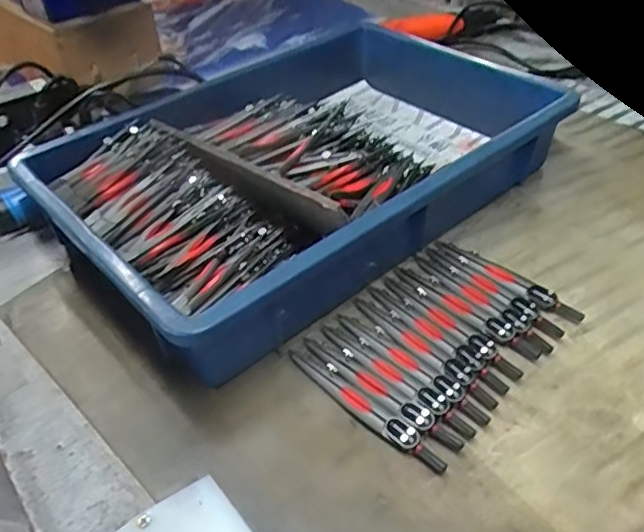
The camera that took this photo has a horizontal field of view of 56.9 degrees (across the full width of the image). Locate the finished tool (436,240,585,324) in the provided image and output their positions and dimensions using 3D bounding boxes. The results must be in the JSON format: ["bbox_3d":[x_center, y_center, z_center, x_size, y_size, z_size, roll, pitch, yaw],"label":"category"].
[{"bbox_3d":[0.141,0.008,0.465,0.016,0.010,0.131,-30,48,-27],"label":"finished tool"}]

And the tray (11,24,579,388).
[{"bbox_3d":[-0.018,-0.104,0.546,0.429,0.075,0.304,-31,48,-28],"label":"tray"}]

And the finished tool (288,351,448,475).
[{"bbox_3d":[0.024,0.087,0.379,0.016,0.013,0.126,-32,49,-29],"label":"finished tool"}]

